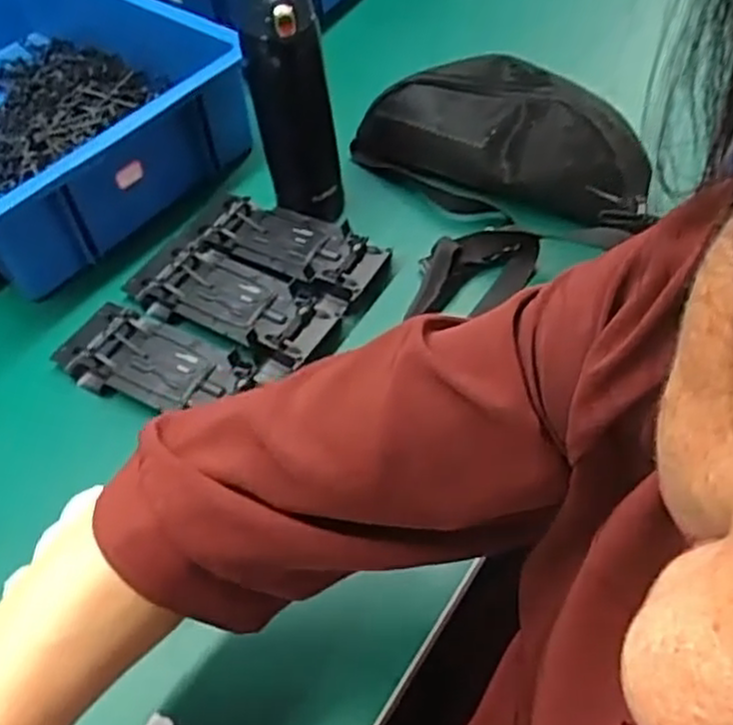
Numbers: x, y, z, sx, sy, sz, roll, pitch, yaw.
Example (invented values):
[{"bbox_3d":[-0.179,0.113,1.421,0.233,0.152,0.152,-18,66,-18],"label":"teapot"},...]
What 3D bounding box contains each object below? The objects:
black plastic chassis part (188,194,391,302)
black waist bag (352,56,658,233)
[{"bbox_3d":[-0.070,-0.108,0.677,0.180,0.017,0.078,19,56,20],"label":"black plastic chassis part"},{"bbox_3d":[0.117,-0.206,0.688,0.280,0.085,0.124,29,60,26],"label":"black waist bag"}]

